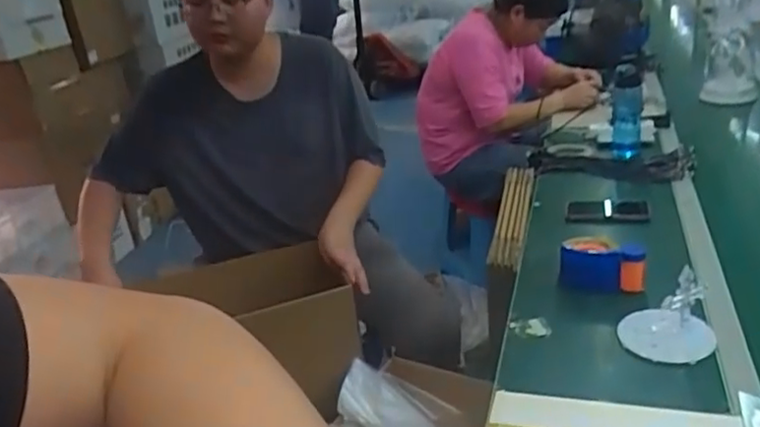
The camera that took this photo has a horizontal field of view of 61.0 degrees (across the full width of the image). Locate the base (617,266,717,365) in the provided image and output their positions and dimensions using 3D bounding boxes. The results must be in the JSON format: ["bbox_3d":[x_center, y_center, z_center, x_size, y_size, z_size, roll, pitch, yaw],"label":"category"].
[{"bbox_3d":[0.429,0.136,0.964,0.128,0.129,0.102,3,28,22],"label":"base"}]

